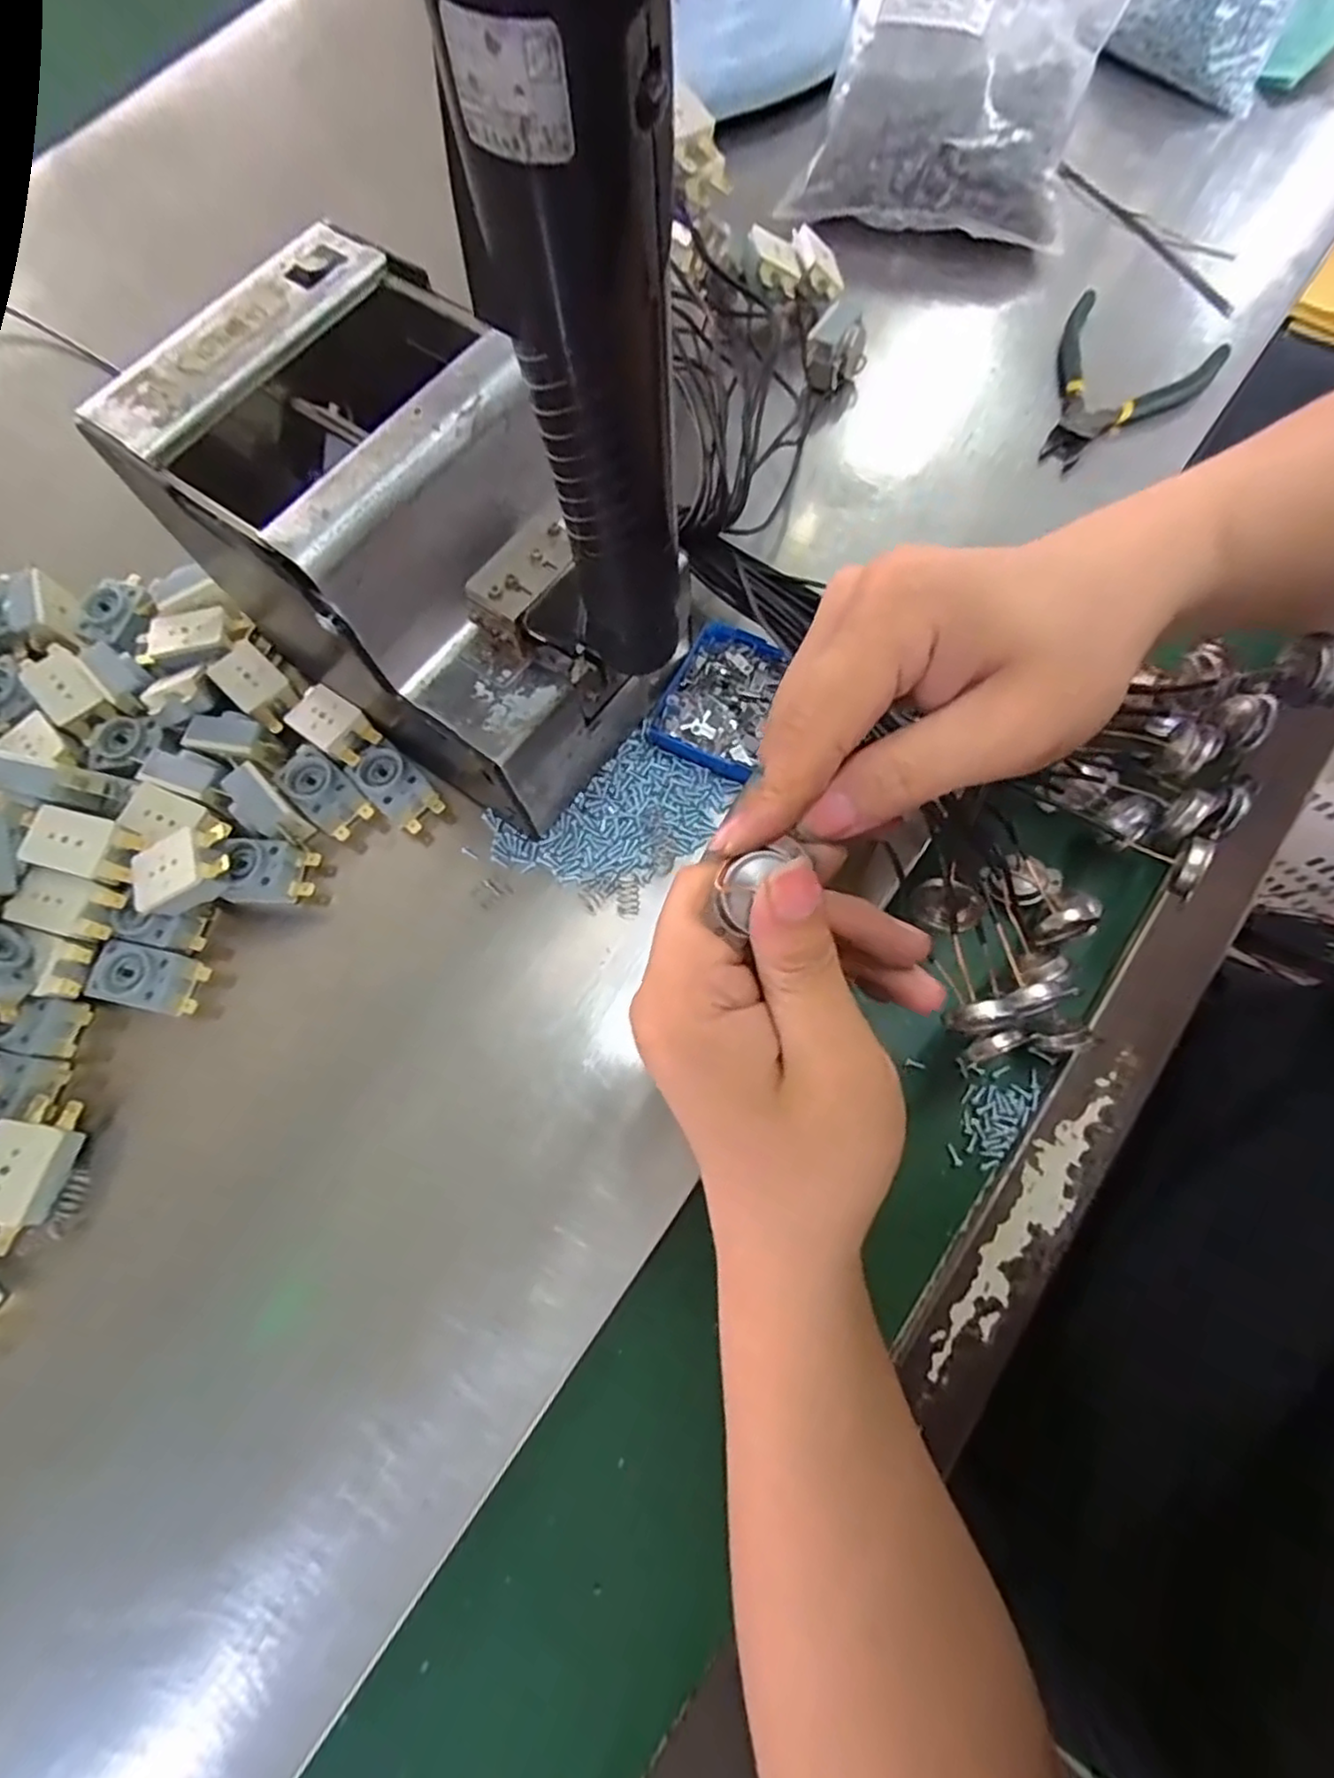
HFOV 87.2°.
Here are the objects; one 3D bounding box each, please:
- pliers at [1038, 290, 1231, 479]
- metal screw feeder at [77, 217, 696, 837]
[{"bbox_3d":[0.251,-0.285,0.400,0.088,0.016,0.119,36,78,12],"label":"pliers"},{"bbox_3d":[-0.099,-0.135,0.291,0.181,0.146,0.132,32,77,11],"label":"metal screw feeder"}]

